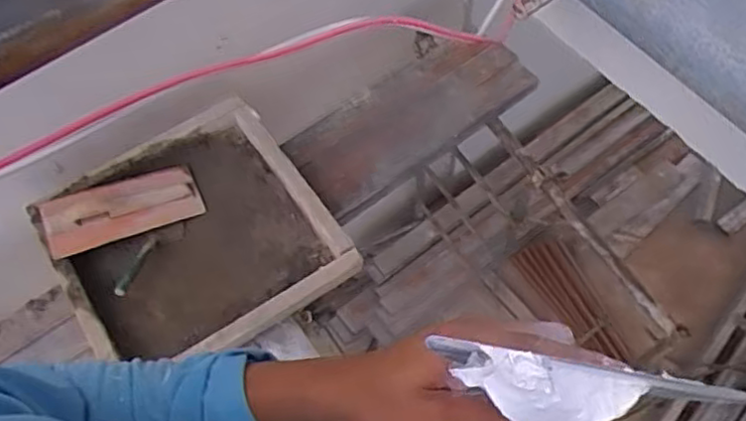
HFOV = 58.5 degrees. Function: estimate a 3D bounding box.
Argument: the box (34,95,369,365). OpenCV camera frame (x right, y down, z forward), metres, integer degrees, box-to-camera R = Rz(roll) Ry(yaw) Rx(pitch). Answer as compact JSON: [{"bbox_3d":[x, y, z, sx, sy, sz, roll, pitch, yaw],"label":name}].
[{"bbox_3d":[-0.441,0.057,1.632,0.624,0.121,0.586,-28,64,-11],"label":"box"}]

